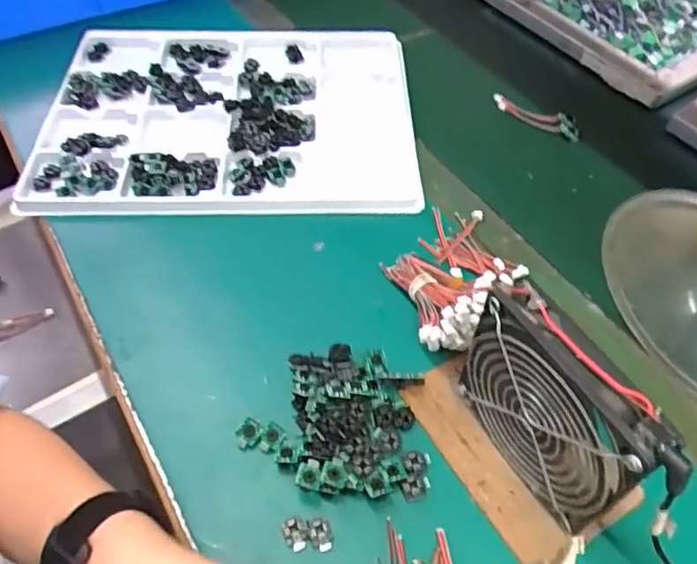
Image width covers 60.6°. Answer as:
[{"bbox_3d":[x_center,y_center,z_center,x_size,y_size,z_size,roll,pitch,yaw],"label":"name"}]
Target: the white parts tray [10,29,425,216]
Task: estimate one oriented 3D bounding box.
[{"bbox_3d":[-0.117,-0.176,0.610,0.366,0.021,0.276,-2,52,-2],"label":"white parts tray"}]

